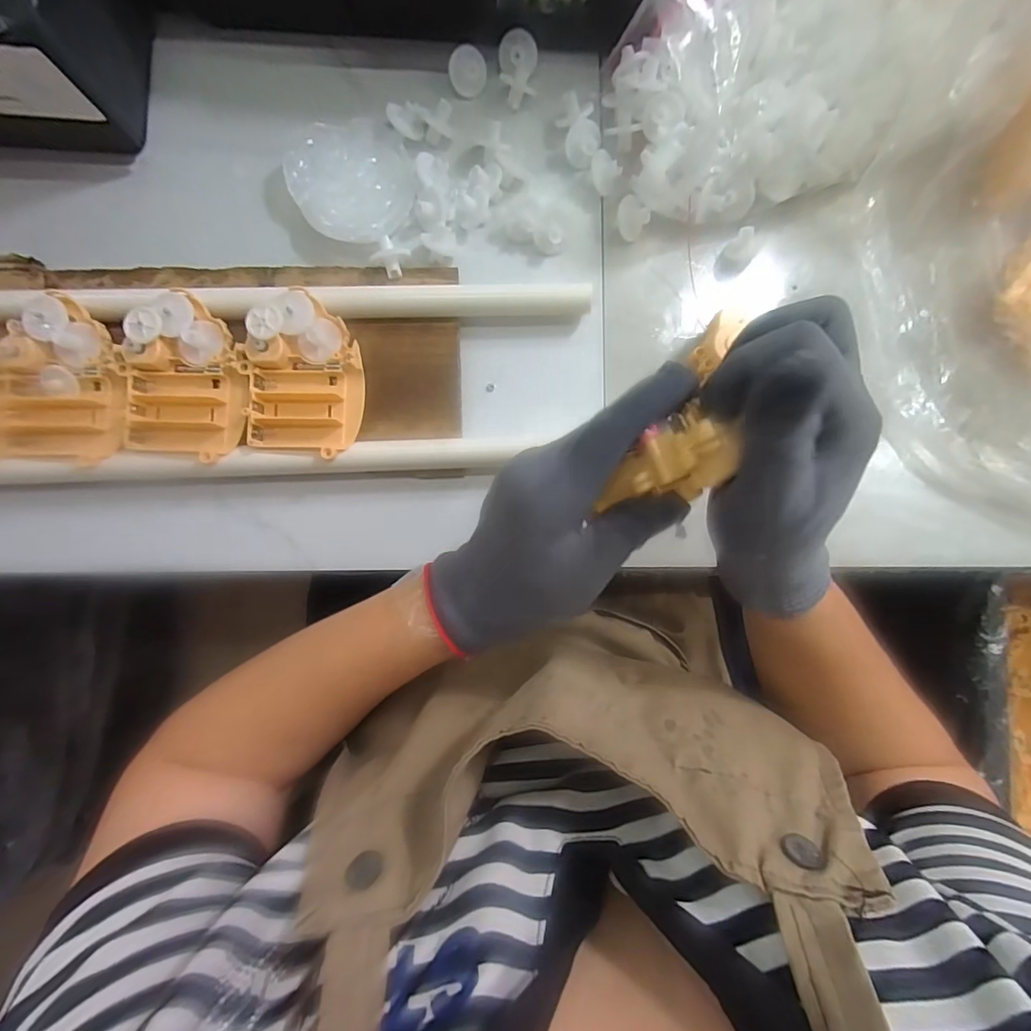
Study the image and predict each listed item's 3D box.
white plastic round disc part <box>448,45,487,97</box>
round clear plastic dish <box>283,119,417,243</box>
[{"bbox_3d":[-0.033,-0.315,0.354,0.026,0.005,0.032,-6,103,-14],"label":"white plastic round disc part"},{"bbox_3d":[-0.113,-0.235,0.348,0.080,0.014,0.088,0,89,-2],"label":"round clear plastic dish"}]

